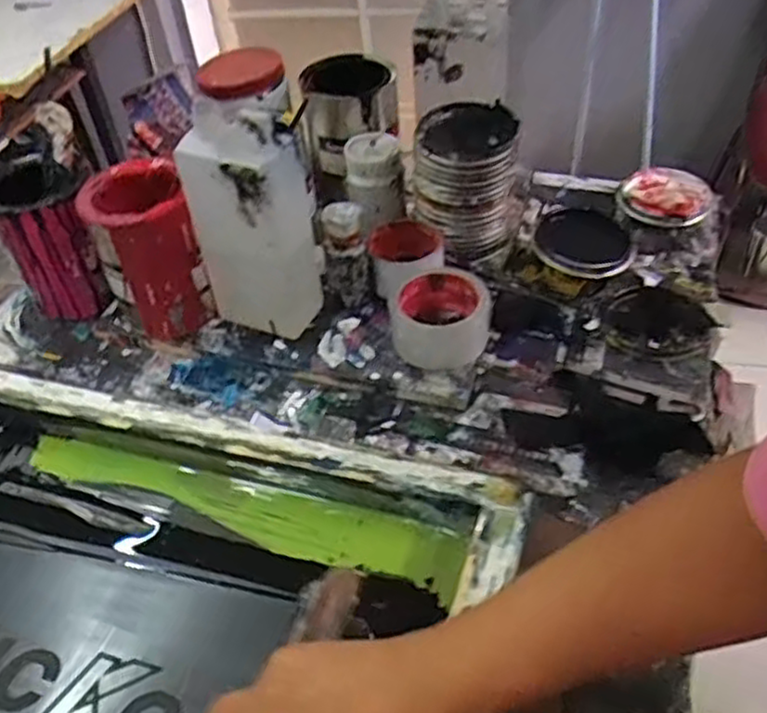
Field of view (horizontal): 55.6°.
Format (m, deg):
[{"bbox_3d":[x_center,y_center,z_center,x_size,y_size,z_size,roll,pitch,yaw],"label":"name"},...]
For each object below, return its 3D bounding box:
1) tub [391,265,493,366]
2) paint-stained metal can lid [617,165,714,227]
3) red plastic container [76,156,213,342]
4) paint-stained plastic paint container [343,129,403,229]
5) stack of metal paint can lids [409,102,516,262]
[{"bbox_3d":[0.055,-0.040,0.701,0.093,0.062,0.084,2,45,8],"label":"tub"},{"bbox_3d":[0.327,-0.188,0.847,0.100,0.020,0.092,-3,45,3],"label":"paint-stained metal can lid"},{"bbox_3d":[-0.233,-0.105,0.725,0.088,0.139,0.106,-20,46,-14],"label":"red plastic container"},{"bbox_3d":[-0.010,-0.197,0.808,0.062,0.077,0.061,-5,45,1],"label":"paint-stained plastic paint container"},{"bbox_3d":[0.086,-0.187,0.763,0.104,0.130,0.101,6,46,12],"label":"stack of metal paint can lids"}]

